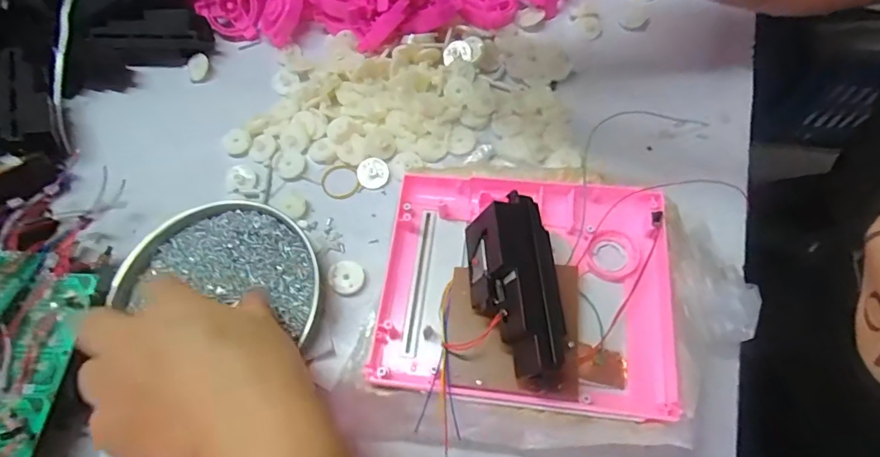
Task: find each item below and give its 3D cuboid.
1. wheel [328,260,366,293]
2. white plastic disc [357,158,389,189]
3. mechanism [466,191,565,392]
[{"bbox_3d":[-0.063,0.033,0.332,0.023,0.010,0.022,-2,65,3],"label":"wheel"},{"bbox_3d":[-0.049,-0.041,0.367,0.023,0.005,0.023,0,79,2],"label":"white plastic disc"},{"bbox_3d":[0.040,0.034,0.267,0.044,0.038,0.095,-4,65,2],"label":"mechanism"}]

